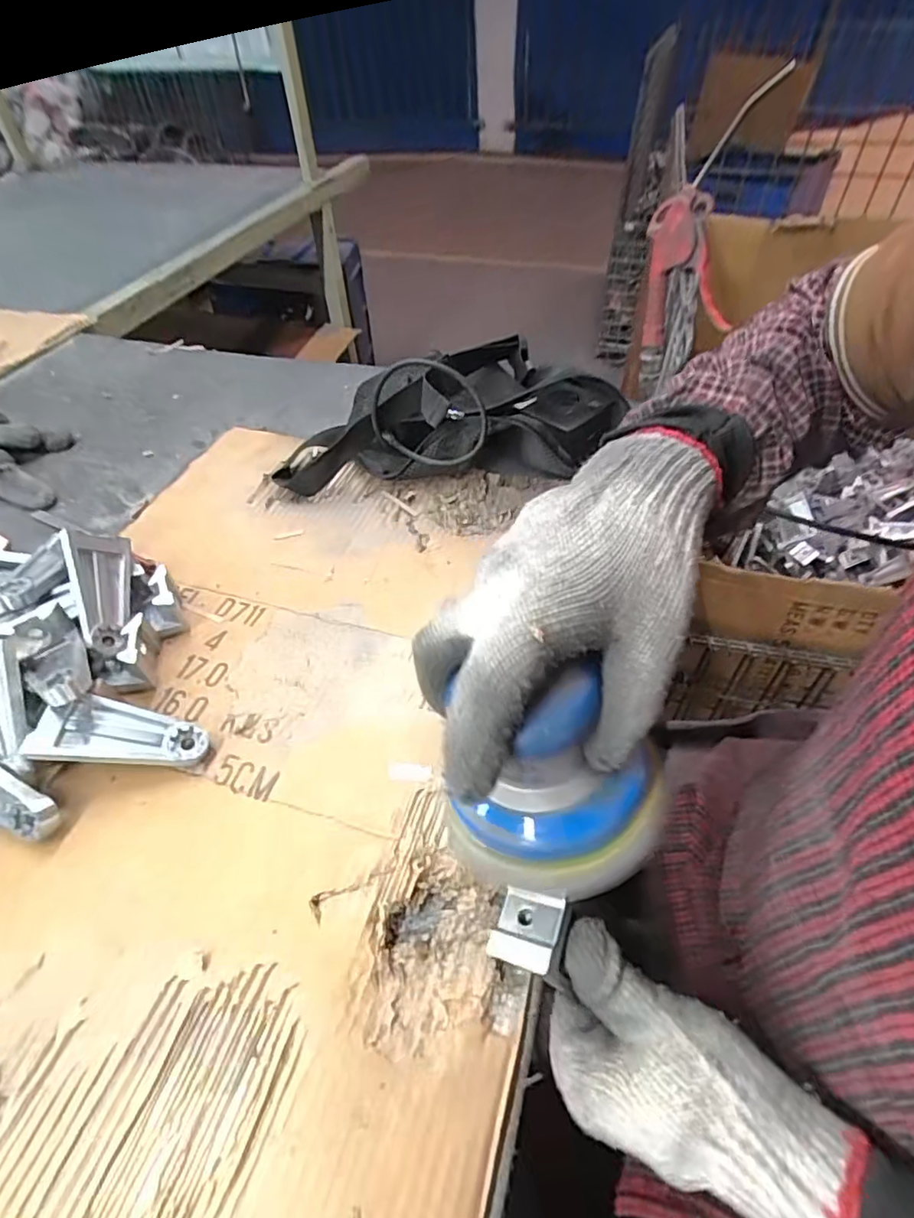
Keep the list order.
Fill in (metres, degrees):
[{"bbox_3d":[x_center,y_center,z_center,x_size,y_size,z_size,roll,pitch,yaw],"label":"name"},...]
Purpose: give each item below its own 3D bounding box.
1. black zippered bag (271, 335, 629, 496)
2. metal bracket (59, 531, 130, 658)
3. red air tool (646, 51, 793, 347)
[{"bbox_3d":[-0.006,-0.186,0.522,0.324,0.099,0.142,-4,49,-1],"label":"black zippered bag"},{"bbox_3d":[-0.251,-0.011,0.397,0.038,0.023,0.088,2,66,-50],"label":"metal bracket"},{"bbox_3d":[0.214,-0.335,0.499,0.078,0.193,0.063,10,50,11],"label":"red air tool"}]

